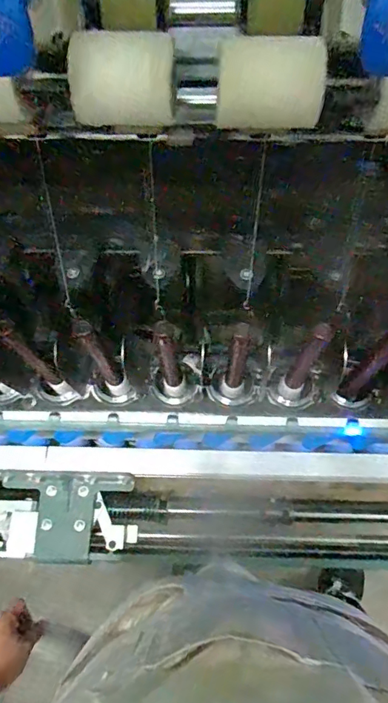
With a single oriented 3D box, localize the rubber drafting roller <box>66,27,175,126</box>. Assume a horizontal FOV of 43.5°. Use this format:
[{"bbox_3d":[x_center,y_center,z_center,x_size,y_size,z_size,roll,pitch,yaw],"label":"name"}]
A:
[{"bbox_3d":[-0.032,-0.126,0.223,0.045,0.032,0.032,1,70,2],"label":"rubber drafting roller"}]

